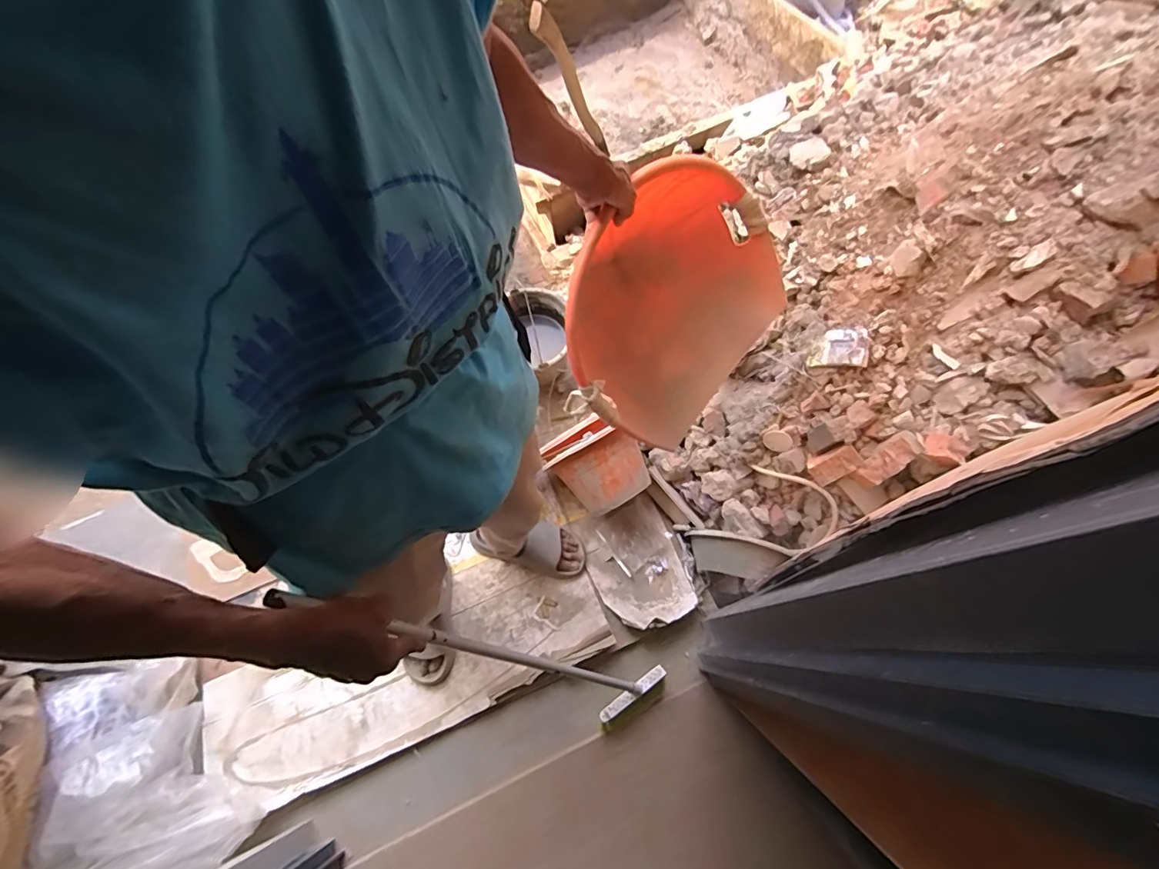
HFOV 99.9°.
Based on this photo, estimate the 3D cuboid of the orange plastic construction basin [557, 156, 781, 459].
[{"bbox_3d":[0.157,-0.216,0.819,0.361,0.173,0.430,35,90,-16],"label":"orange plastic construction basin"}]

